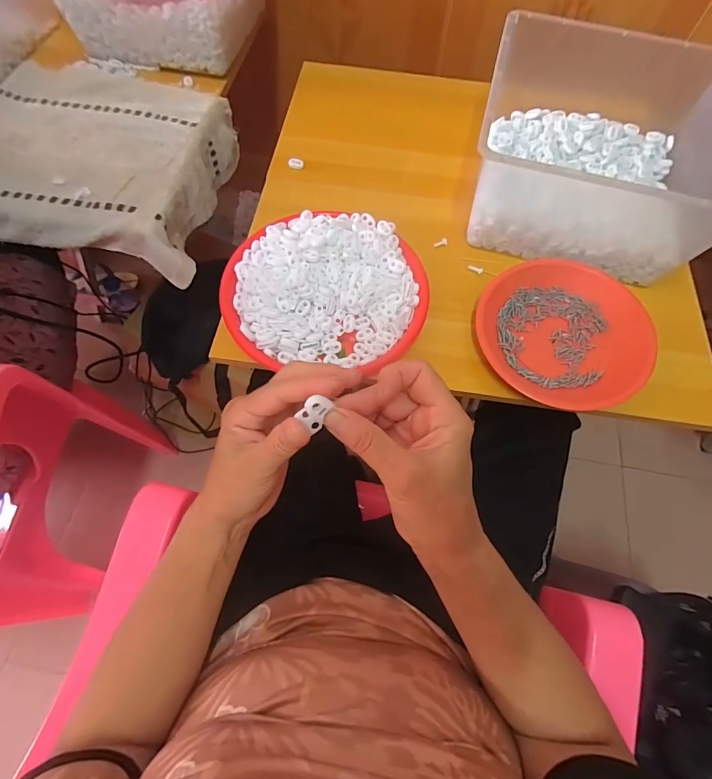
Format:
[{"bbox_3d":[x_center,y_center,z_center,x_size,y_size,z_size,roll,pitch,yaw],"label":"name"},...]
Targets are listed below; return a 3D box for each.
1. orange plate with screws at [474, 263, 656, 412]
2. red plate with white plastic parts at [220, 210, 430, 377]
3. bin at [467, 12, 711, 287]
[{"bbox_3d":[0.247,-0.072,0.478,0.191,0.029,0.180,37,71,14],"label":"orange plate with screws"},{"bbox_3d":[-0.036,-0.125,0.489,0.236,0.046,0.205,0,67,-1],"label":"red plate with white plastic parts"},{"bbox_3d":[0.302,-0.299,0.500,0.291,0.117,0.288,10,67,3],"label":"bin"}]

